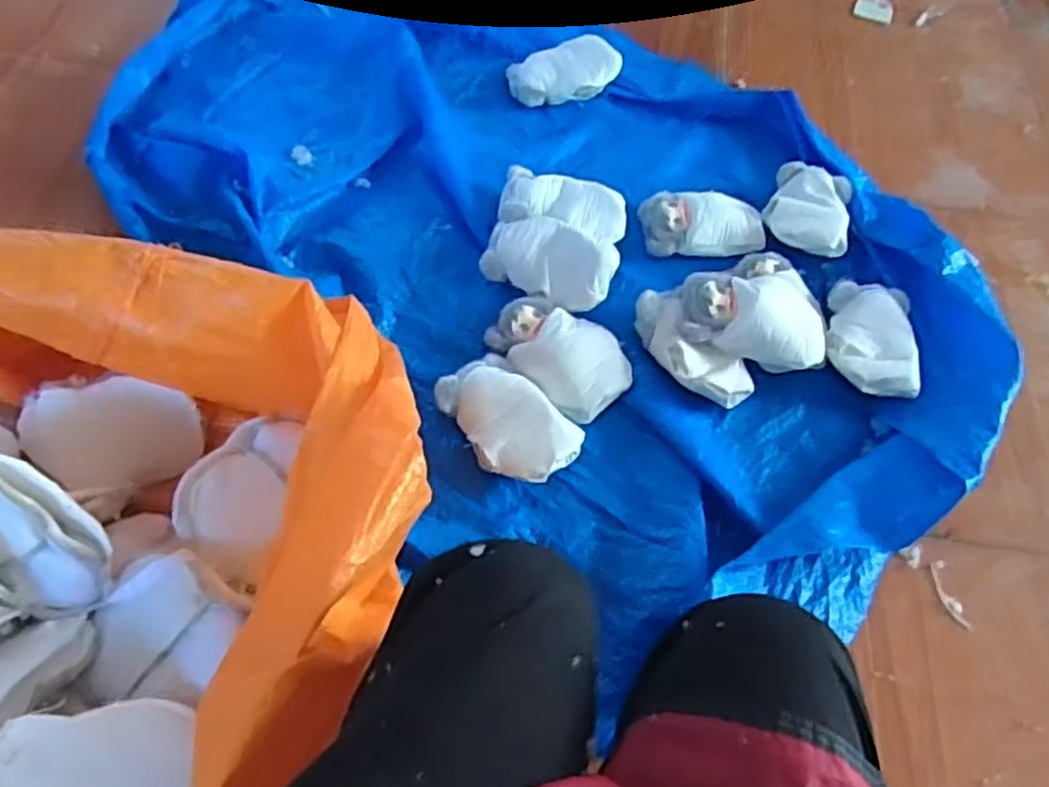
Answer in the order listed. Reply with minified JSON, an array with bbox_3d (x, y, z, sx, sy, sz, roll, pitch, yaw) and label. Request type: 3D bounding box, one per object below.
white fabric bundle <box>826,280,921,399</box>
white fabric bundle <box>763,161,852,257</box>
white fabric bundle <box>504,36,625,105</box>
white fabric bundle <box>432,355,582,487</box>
[{"bbox_3d":[0.471,-0.075,1.007,0.113,0.057,0.175,10,58,2],"label":"white fabric bundle"},{"bbox_3d":[0.435,-0.282,1.125,0.121,0.049,0.156,18,61,7],"label":"white fabric bundle"},{"bbox_3d":[0.069,-0.539,1.252,0.187,0.065,0.094,-14,62,-11],"label":"white fabric bundle"},{"bbox_3d":[-0.022,0.033,0.910,0.118,0.058,0.179,-34,67,-23],"label":"white fabric bundle"}]

